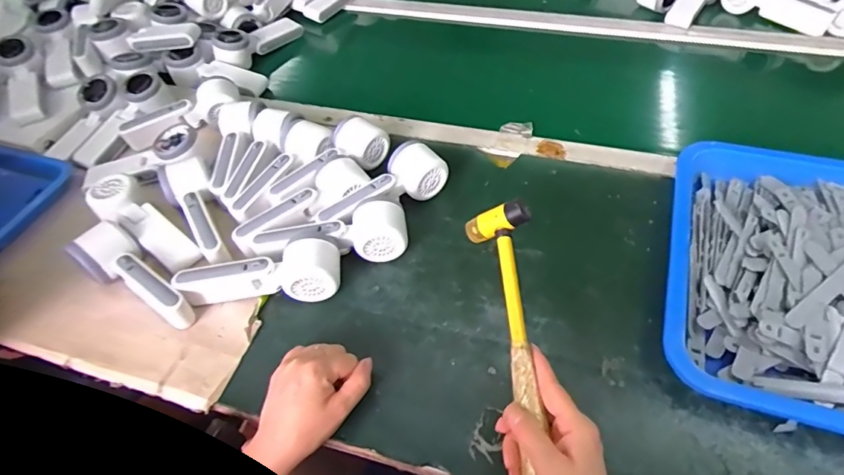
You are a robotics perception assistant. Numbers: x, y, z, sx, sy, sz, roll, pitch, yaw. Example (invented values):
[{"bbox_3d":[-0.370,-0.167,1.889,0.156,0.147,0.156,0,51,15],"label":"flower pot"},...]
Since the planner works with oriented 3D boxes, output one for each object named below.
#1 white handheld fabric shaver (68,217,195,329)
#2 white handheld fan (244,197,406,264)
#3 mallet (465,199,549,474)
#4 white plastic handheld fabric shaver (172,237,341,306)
[{"bbox_3d":[-0.305,0.047,0.518,0.152,0.051,0.056,32,59,27],"label":"white handheld fabric shaver"},{"bbox_3d":[-0.102,-0.004,0.534,0.168,0.054,0.051,-9,50,-3],"label":"white handheld fan"},{"bbox_3d":[0.079,0.098,0.415,0.050,0.041,0.264,-5,69,1],"label":"mallet"},{"bbox_3d":[-0.170,0.037,0.507,0.165,0.051,0.050,-6,50,-1],"label":"white plastic handheld fabric shaver"}]

